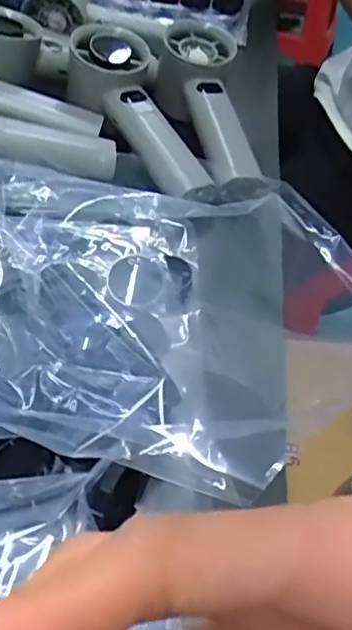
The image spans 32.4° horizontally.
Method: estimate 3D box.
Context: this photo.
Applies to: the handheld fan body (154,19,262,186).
[{"bbox_3d":[0.026,-0.159,0.461,0.064,0.044,0.171,-10,60,-9],"label":"handheld fan body"}]

